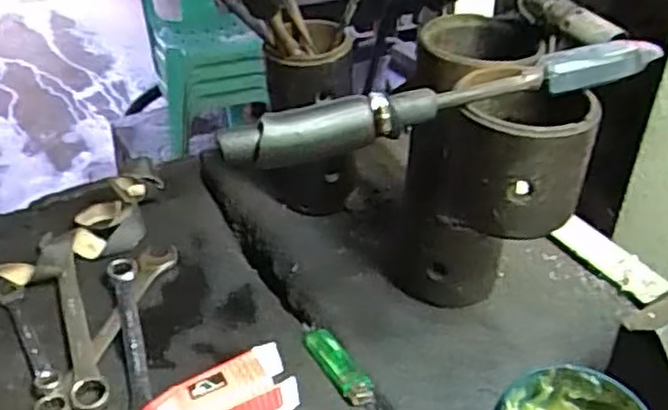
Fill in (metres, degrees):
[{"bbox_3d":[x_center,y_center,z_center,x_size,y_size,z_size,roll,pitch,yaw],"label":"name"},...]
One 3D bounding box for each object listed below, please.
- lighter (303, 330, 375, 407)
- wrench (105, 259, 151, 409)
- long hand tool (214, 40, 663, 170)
[{"bbox_3d":[0.004,0.126,0.553,0.022,0.009,0.081,-19,40,-25],"label":"lighter"},{"bbox_3d":[-0.170,0.100,0.578,0.025,0.015,0.160,-9,37,-13],"label":"wrench"},{"bbox_3d":[0.071,-0.060,0.414,0.275,0.026,0.021,-11,37,-16],"label":"long hand tool"}]

